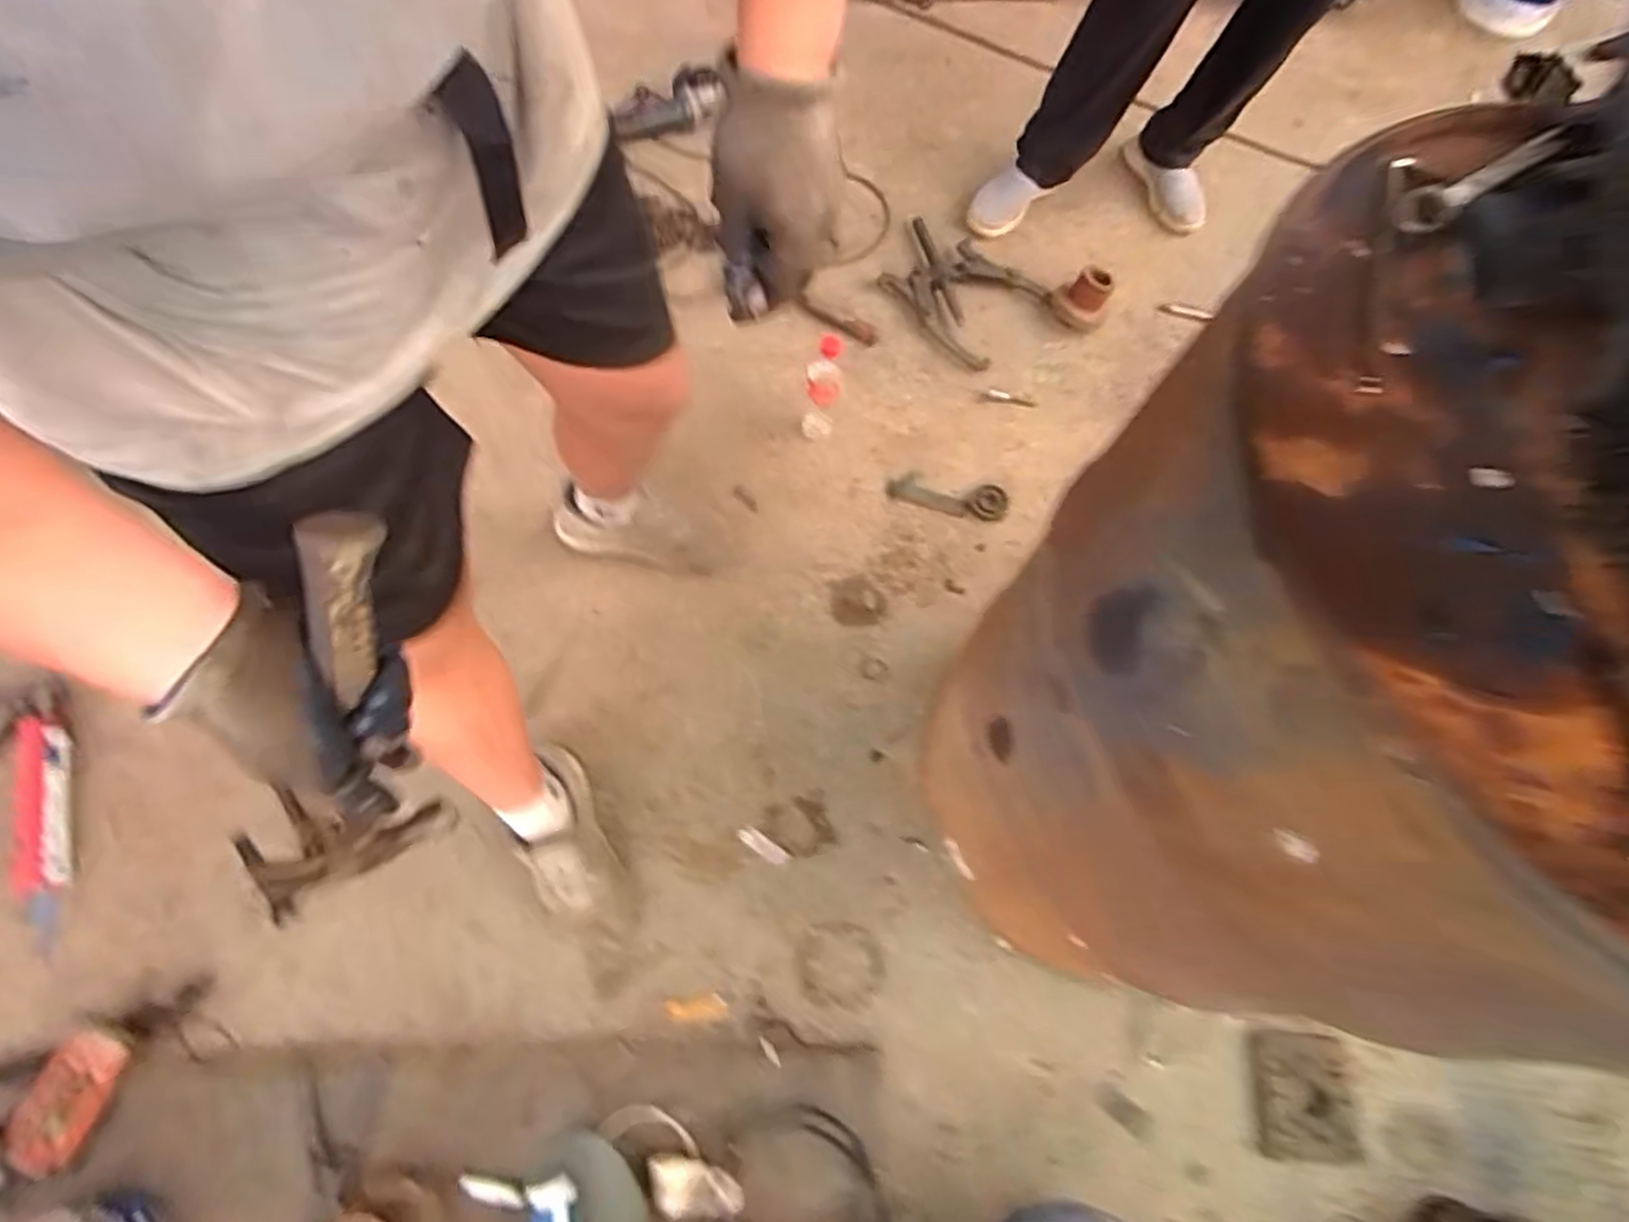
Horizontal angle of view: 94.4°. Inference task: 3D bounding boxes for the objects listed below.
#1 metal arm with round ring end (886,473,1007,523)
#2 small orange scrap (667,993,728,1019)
[{"bbox_3d":[0.233,-0.204,1.325,0.205,0.022,0.064,15,69,3],"label":"metal arm with round ring end"},{"bbox_3d":[-0.159,0.535,1.020,0.081,0.004,0.028,-3,69,-4],"label":"small orange scrap"}]

